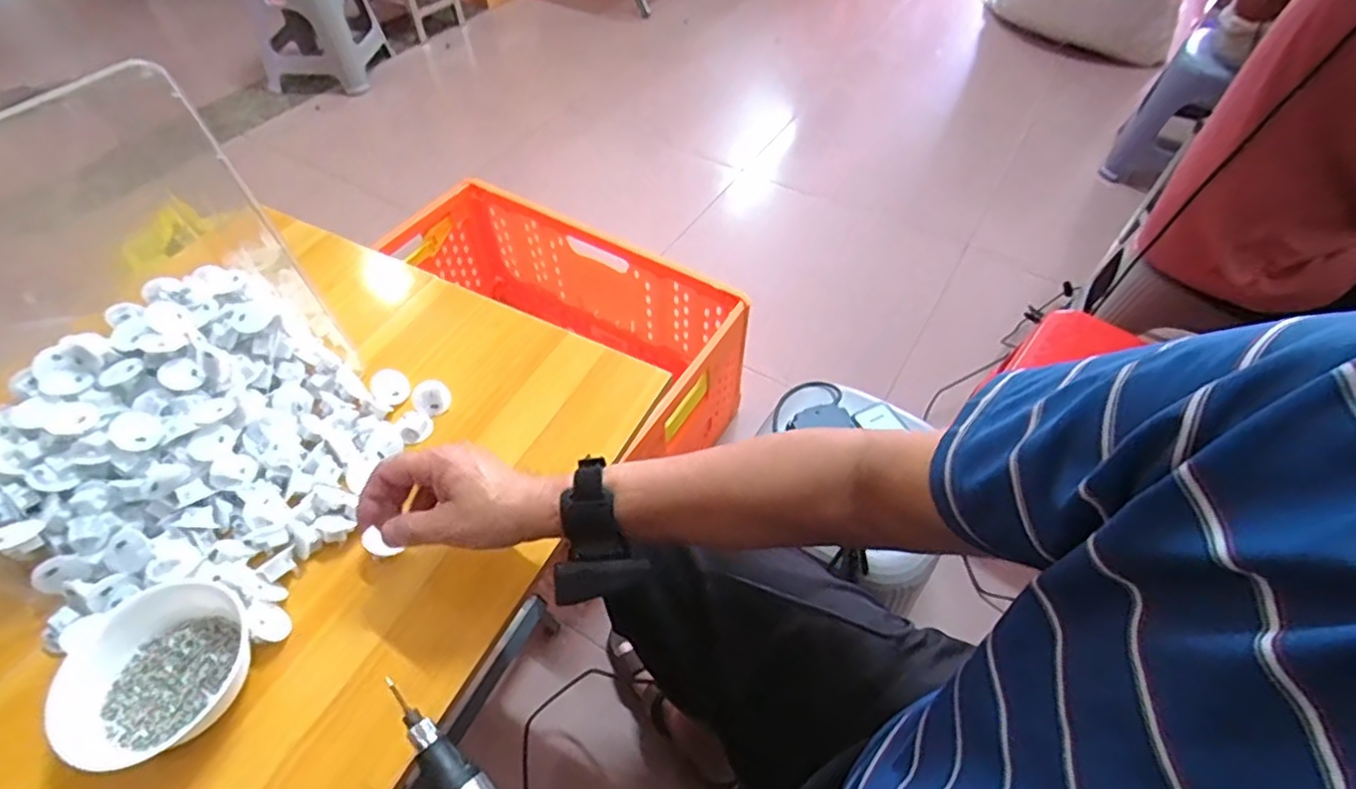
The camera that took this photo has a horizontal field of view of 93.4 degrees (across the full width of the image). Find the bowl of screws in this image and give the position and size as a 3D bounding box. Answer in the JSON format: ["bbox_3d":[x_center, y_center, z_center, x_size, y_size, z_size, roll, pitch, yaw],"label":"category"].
[{"bbox_3d":[-0.356,0.191,0.442,0.116,0.049,0.102,-38,62,-25],"label":"bowl of screws"}]

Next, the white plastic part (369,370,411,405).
[{"bbox_3d":[-0.275,-0.007,0.611,0.032,0.020,0.034,-28,100,-22],"label":"white plastic part"}]

